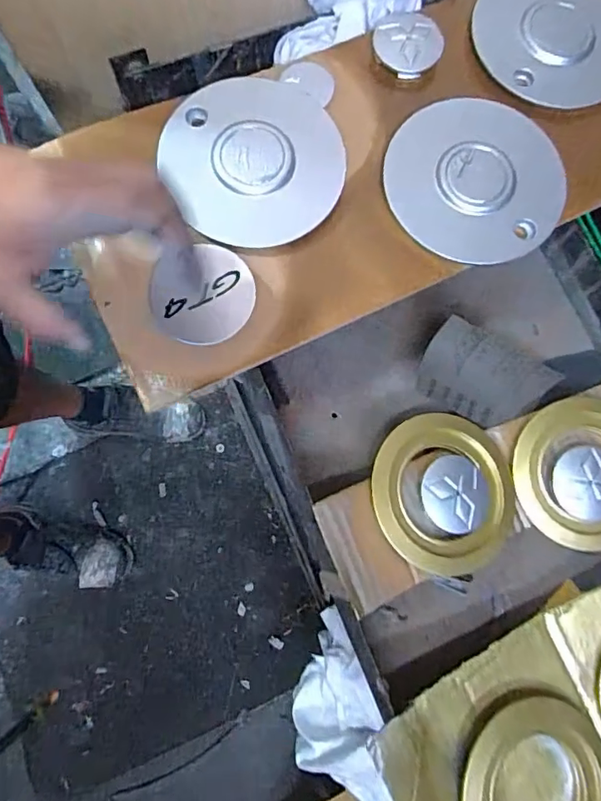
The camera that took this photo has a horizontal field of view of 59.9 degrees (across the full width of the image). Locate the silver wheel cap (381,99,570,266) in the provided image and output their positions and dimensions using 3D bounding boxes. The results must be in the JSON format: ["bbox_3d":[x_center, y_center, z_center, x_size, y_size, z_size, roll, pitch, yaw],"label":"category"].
[{"bbox_3d":[0.141,-0.177,0.415,0.136,0.014,0.143,0,80,-2],"label":"silver wheel cap"}]

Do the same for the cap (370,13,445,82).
[{"bbox_3d":[0.090,-0.298,0.441,0.054,0.021,0.054,0,80,-2],"label":"cap"}]

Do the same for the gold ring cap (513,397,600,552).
[{"bbox_3d":[0.232,0.058,0.423,0.106,0.014,0.117,13,80,1],"label":"gold ring cap"}]

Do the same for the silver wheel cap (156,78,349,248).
[{"bbox_3d":[-0.034,-0.187,0.406,0.135,0.010,0.137,0,76,-1],"label":"silver wheel cap"}]

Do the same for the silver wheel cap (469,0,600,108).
[{"bbox_3d":[0.219,-0.311,0.444,0.136,0.011,0.132,0,80,-2],"label":"silver wheel cap"}]

